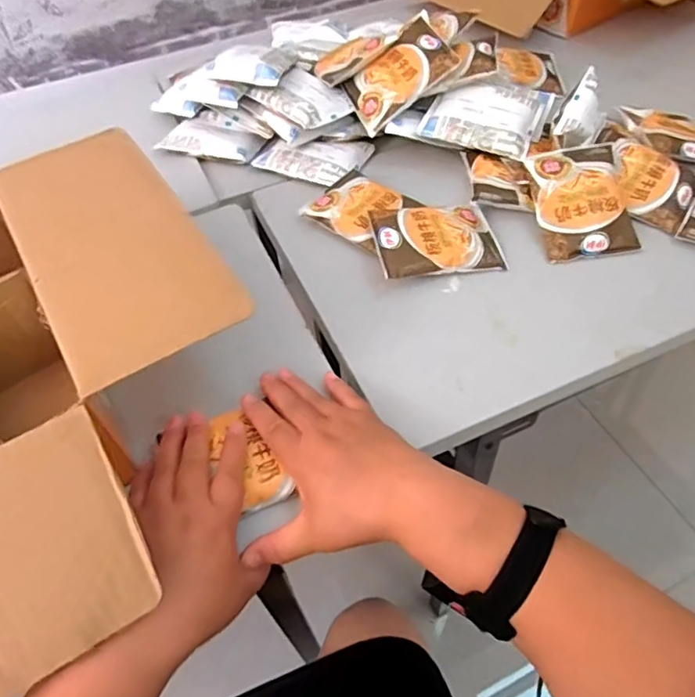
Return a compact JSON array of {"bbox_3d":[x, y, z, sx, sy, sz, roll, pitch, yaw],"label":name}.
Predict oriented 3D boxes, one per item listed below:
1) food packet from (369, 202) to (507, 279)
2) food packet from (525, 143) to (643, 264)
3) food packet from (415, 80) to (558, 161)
[{"bbox_3d":[0.093,-0.114,0.596,0.129,0.032,0.093,-12,52,-5],"label":"food packet"},{"bbox_3d":[0.254,-0.161,0.600,0.098,0.019,0.131,-9,74,3],"label":"food packet"},{"bbox_3d":[0.176,-0.296,0.686,0.129,0.040,0.148,21,56,19],"label":"food packet"}]

